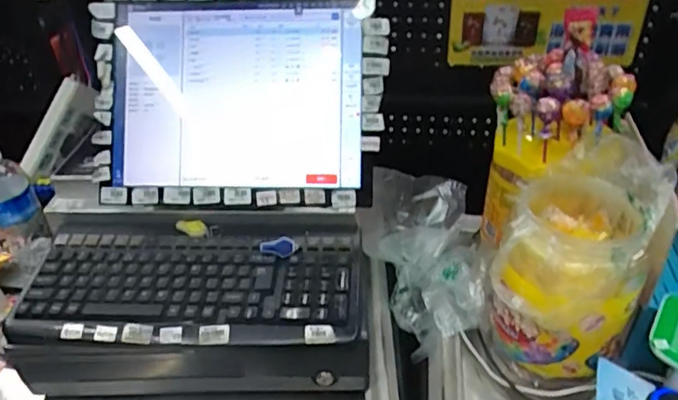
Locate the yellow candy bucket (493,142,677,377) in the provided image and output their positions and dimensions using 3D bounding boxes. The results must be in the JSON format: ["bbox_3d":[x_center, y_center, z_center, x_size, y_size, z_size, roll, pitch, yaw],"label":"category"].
[{"bbox_3d":[0.260,0.073,0.615,0.150,0.209,0.183,24,43,33],"label":"yellow candy bucket"}]

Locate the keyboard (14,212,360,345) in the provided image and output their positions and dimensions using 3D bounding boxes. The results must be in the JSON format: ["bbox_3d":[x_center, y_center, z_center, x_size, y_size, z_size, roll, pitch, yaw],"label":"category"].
[{"bbox_3d":[-0.177,0.091,0.655,0.402,0.043,0.169,0,35,5],"label":"keyboard"}]

